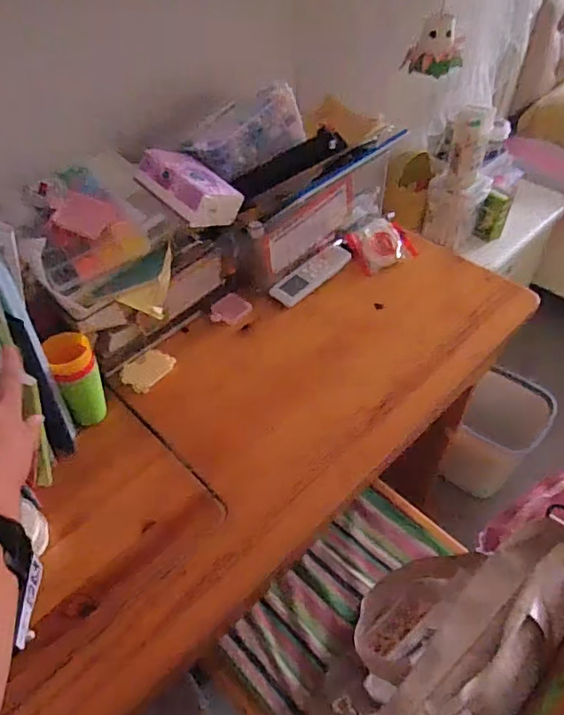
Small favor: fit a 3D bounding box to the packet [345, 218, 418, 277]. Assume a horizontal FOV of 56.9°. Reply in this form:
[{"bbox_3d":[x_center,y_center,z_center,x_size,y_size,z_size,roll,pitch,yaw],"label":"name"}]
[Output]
[{"bbox_3d":[0.176,-0.210,0.931,0.110,0.024,0.113,-16,50,-13],"label":"packet"}]

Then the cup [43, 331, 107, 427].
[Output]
[{"bbox_3d":[-0.262,0.028,0.682,0.052,0.120,0.063,-19,51,-16],"label":"cup"}]

